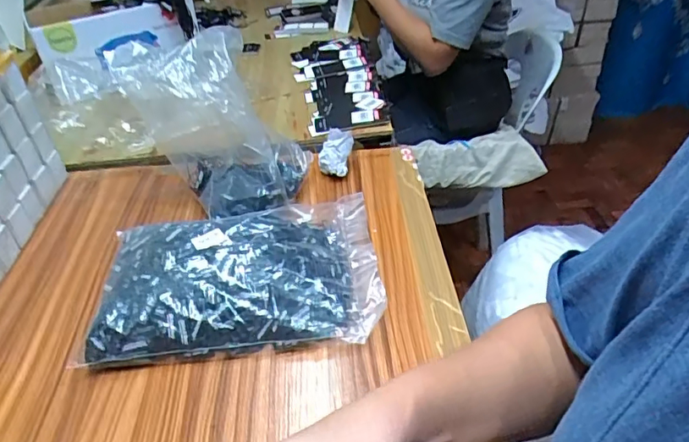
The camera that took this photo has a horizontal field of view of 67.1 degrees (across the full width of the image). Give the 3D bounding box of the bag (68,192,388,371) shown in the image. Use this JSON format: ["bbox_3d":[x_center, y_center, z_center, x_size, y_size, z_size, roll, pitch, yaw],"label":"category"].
[{"bbox_3d":[-0.103,0.049,0.533,0.273,0.060,0.181,-6,38,-3],"label":"bag"}]

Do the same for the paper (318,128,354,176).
[{"bbox_3d":[-0.010,-0.090,0.705,0.038,0.048,0.057,7,39,14],"label":"paper"}]

